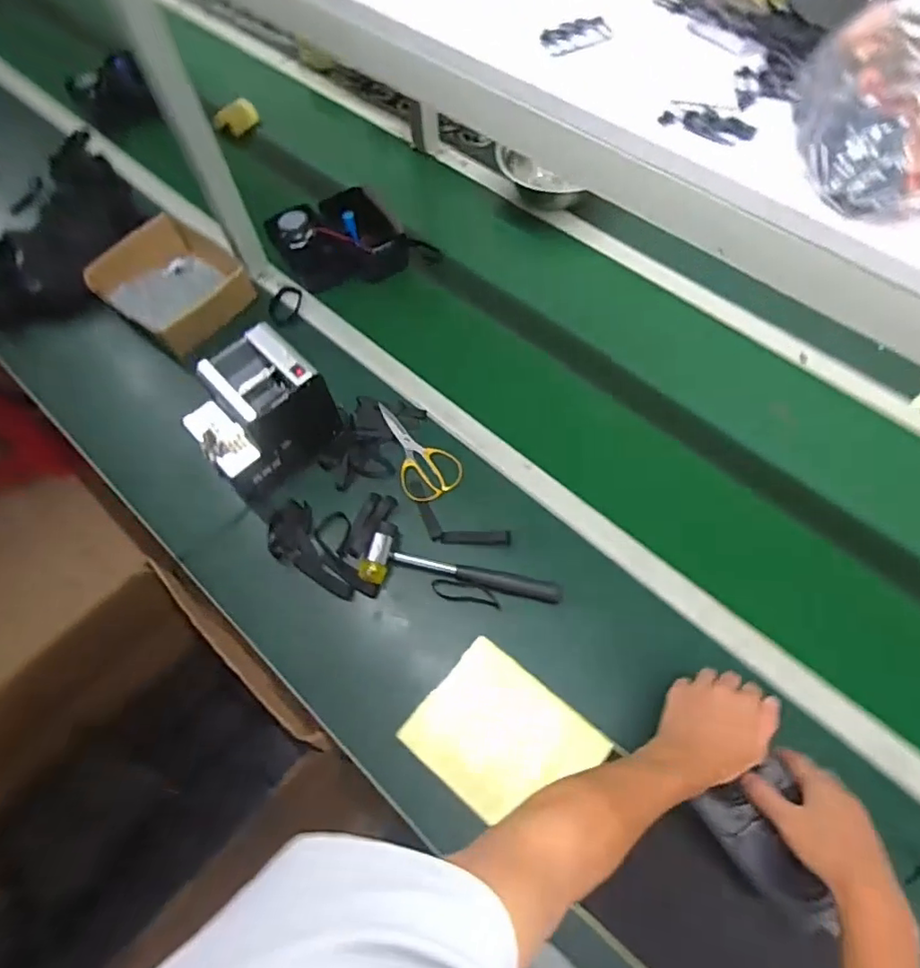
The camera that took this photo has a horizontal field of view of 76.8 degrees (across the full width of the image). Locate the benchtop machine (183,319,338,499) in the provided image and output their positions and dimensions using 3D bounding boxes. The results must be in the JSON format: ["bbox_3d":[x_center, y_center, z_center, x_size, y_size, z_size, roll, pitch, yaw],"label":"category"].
[{"bbox_3d":[-0.277,-0.095,0.802,0.139,0.140,0.172,41,72,20],"label":"benchtop machine"}]

